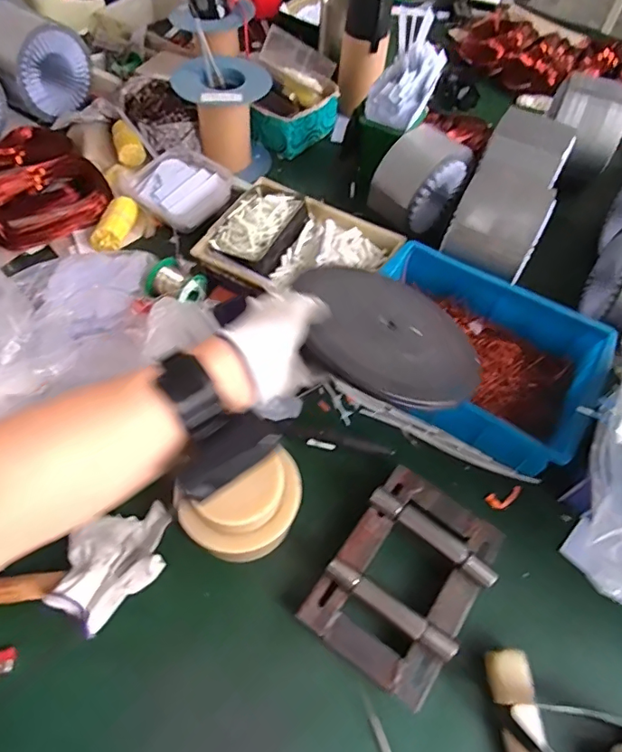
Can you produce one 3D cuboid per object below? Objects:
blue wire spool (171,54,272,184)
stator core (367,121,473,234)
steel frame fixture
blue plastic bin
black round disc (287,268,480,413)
[{"bbox_3d":[-0.144,-0.432,0.860,0.141,0.153,0.129,2,58,-3],"label":"blue wire spool"},{"bbox_3d":[0.157,-0.287,0.756,0.091,0.118,0.132,41,63,19],"label":"stator core"},{"bbox_3d":[0.096,0.200,0.512,0.134,0.050,0.191,32,61,15],"label":"steel frame fixture"},{"bbox_3d":[0.200,-0.028,0.650,0.289,0.090,0.213,30,60,14],"label":"blue plastic bin"},{"bbox_3d":[0.078,-0.043,0.481,0.165,0.012,0.176,7,44,-19],"label":"black round disc"}]

